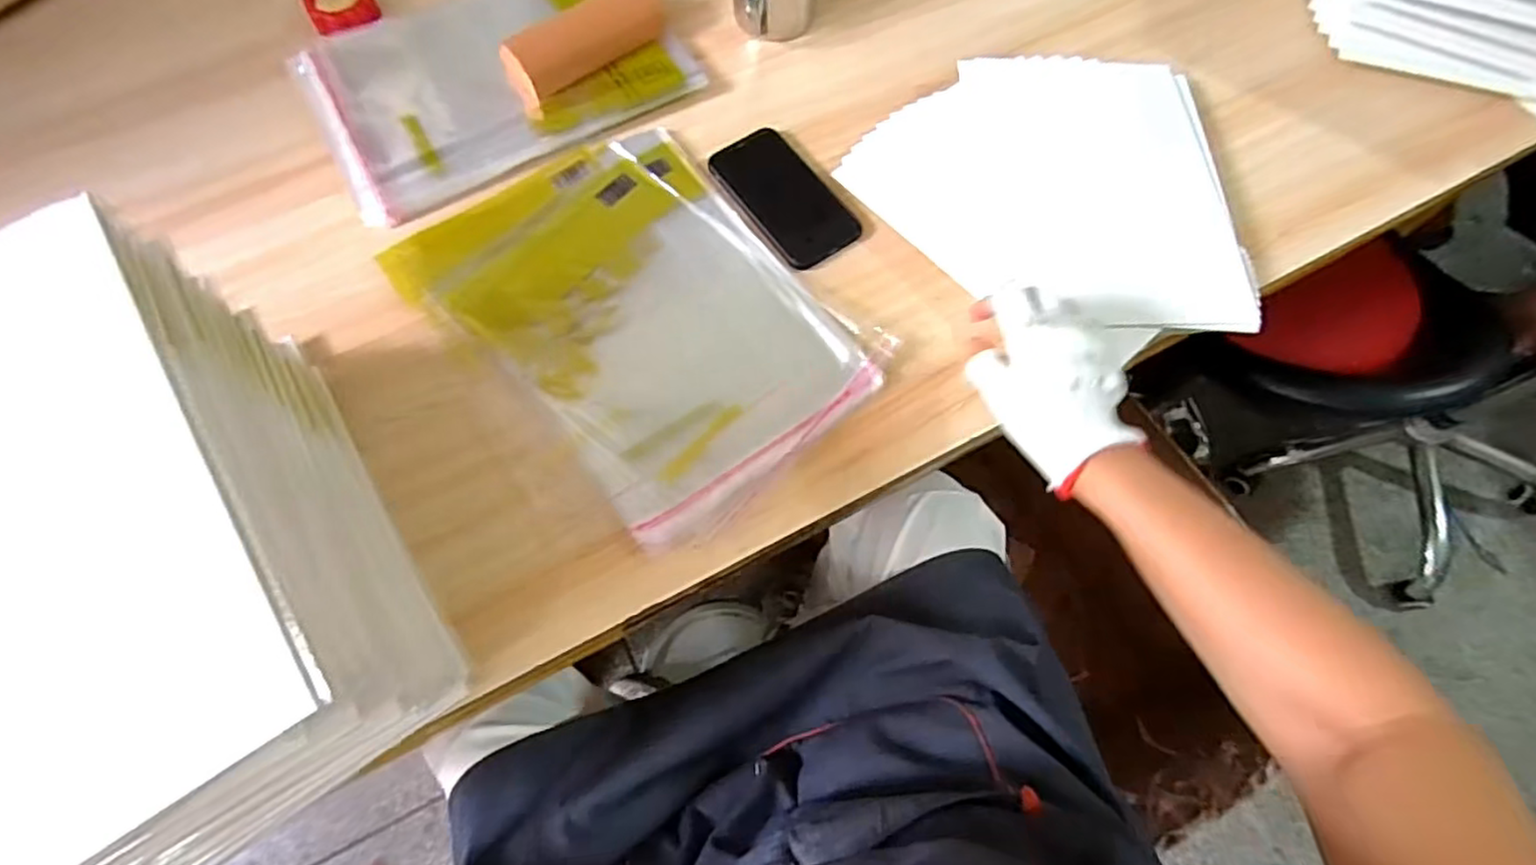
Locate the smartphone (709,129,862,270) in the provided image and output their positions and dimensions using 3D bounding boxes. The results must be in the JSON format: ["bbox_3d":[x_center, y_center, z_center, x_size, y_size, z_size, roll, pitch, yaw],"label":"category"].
[{"bbox_3d":[0.013,-0.212,0.616,0.076,0.004,0.145,-34,74,-11],"label":"smartphone"}]

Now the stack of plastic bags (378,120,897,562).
[{"bbox_3d":[-0.106,-0.102,0.581,0.247,0.019,0.361,-42,76,-14],"label":"stack of plastic bags"}]

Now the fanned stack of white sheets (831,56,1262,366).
[{"bbox_3d":[0.240,-0.213,0.607,0.316,0.018,0.293,-3,68,3],"label":"fanned stack of white sheets"}]

